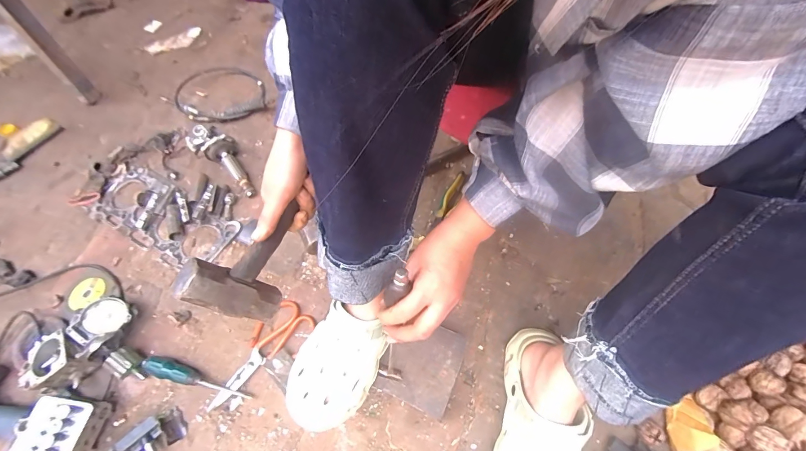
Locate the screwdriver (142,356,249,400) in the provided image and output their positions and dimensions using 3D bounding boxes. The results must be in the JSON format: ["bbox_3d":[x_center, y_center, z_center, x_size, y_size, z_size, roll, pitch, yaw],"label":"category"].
[{"bbox_3d":[-0.328,0.241,0.538,0.180,0.027,0.027,11,63,10],"label":"screwdriver"}]

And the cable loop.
[{"bbox_3d":[-0.484,-0.356,0.898,0.224,0.023,0.238,-20,62,-6],"label":"cable loop"}]

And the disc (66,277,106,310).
[{"bbox_3d":[-0.579,0.125,0.622,0.047,0.008,0.060,15,63,-13],"label":"disc"}]

